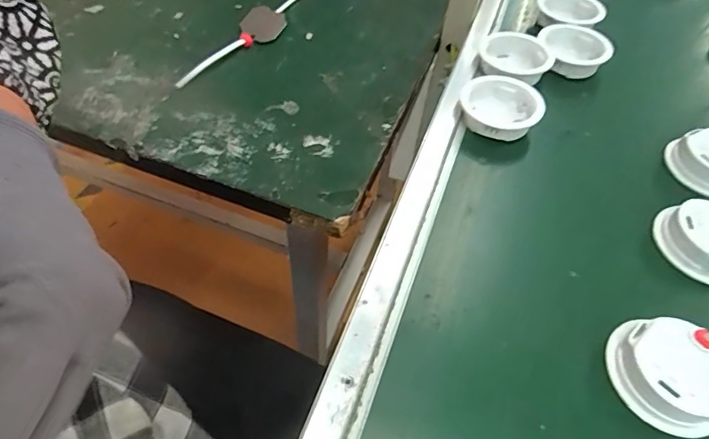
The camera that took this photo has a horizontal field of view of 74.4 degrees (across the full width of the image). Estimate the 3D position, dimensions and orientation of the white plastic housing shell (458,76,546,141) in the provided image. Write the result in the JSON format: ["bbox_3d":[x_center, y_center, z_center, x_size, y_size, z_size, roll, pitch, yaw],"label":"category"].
[{"bbox_3d":[0.131,-0.099,0.429,0.070,0.033,0.065,15,53,6],"label":"white plastic housing shell"}]

